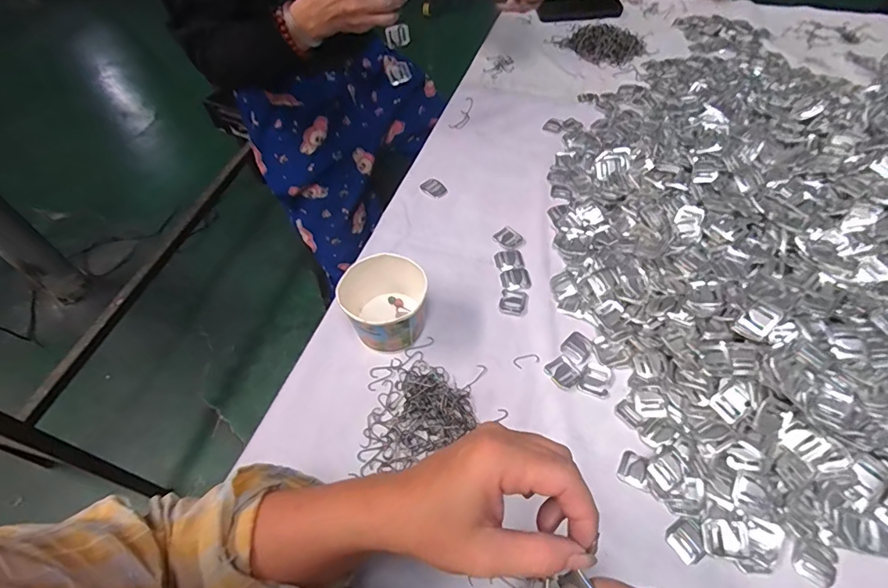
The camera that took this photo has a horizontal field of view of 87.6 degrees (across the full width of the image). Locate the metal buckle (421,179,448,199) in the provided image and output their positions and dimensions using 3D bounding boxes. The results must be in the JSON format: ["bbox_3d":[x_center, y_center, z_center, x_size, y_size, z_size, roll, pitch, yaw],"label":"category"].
[{"bbox_3d":[-0.014,-0.157,0.688,0.038,0.007,0.031,26,60,19],"label":"metal buckle"}]

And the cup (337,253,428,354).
[{"bbox_3d":[-0.065,0.013,0.515,0.089,0.070,0.089,-1,55,2],"label":"cup"}]

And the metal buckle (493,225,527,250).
[{"bbox_3d":[0.088,-0.075,0.621,0.033,0.004,0.038,-35,61,-20],"label":"metal buckle"}]

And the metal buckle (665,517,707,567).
[{"bbox_3d":[0.216,0.219,0.411,0.031,0.006,0.032,-28,58,-16],"label":"metal buckle"}]

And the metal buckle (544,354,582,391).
[{"bbox_3d":[0.131,0.085,0.506,0.031,0.004,0.034,-31,59,-18],"label":"metal buckle"}]

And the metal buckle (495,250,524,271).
[{"bbox_3d":[0.085,-0.045,0.605,0.034,0.004,0.031,-11,55,-5],"label":"metal buckle"}]

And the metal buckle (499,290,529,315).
[{"bbox_3d":[0.085,0.009,0.564,0.034,0.004,0.034,4,55,6],"label":"metal buckle"}]

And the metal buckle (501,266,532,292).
[{"bbox_3d":[0.091,-0.019,0.586,0.037,0.004,0.035,-12,55,-6],"label":"metal buckle"}]

